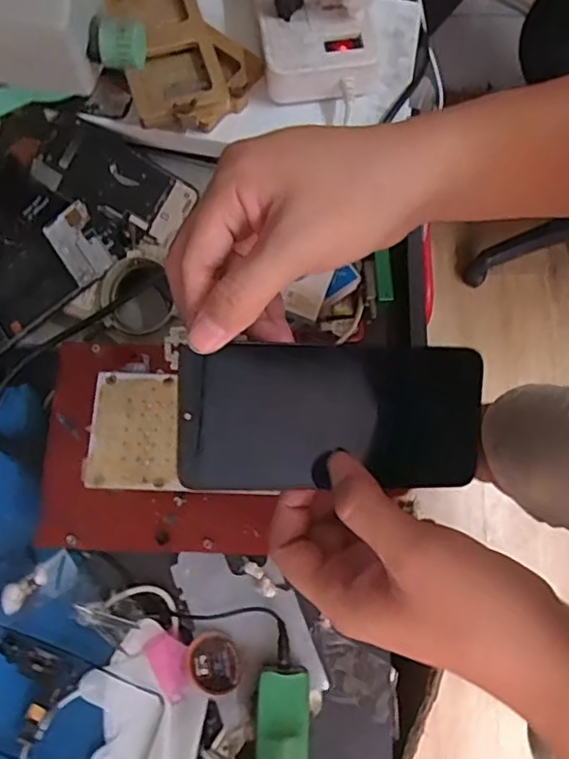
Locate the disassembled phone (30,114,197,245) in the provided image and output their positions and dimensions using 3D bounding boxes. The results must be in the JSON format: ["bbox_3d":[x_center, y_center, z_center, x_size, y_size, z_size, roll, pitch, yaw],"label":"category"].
[{"bbox_3d":[-0.154,-0.182,0.544,0.138,0.007,0.065,28,94,-2],"label":"disassembled phone"}]

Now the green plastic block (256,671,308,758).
[{"bbox_3d":[-0.002,0.278,0.461,0.039,0.029,0.094,2,74,0],"label":"green plastic block"}]

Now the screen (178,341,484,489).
[{"bbox_3d":[0.024,0.018,0.303,0.150,0.009,0.073,1,94,-5],"label":"screen"}]

